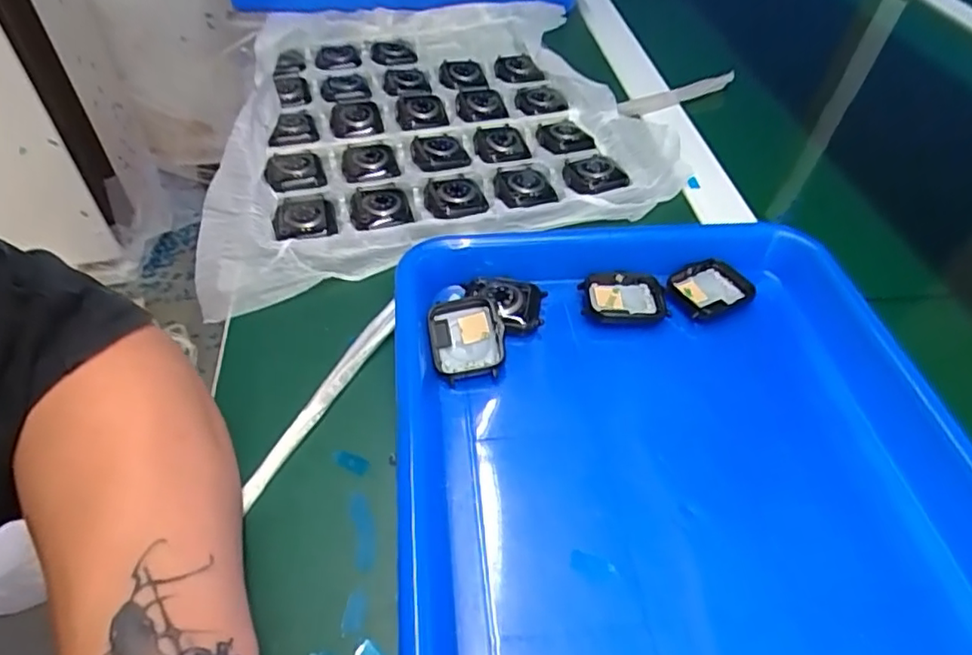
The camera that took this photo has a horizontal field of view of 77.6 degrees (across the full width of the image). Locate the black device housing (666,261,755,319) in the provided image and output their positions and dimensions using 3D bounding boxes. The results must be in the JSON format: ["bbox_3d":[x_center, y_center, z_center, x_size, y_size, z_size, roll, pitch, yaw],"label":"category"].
[{"bbox_3d":[0.131,-0.021,0.355,0.041,0.015,0.035,-17,50,-17],"label":"black device housing"}]

